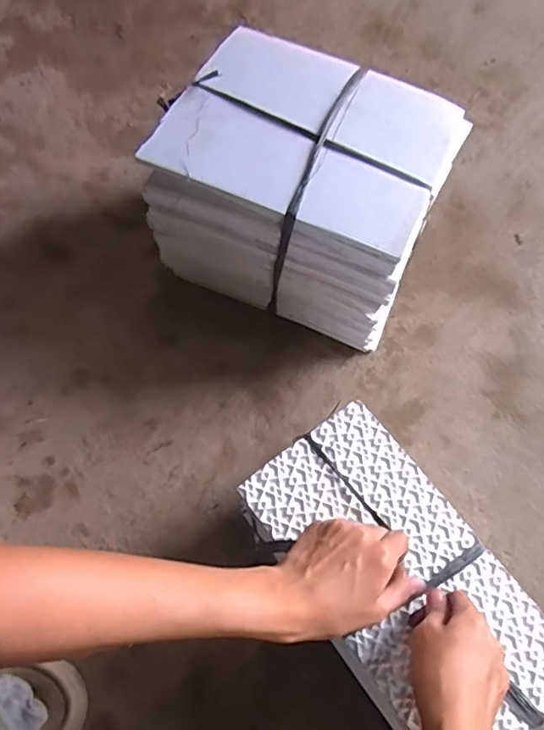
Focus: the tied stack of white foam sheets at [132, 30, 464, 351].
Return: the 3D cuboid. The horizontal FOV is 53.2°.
[{"bbox_3d":[0.034,-0.189,0.630,0.278,0.205,0.224,23,66,8],"label":"tied stack of white foam sheets"}]

